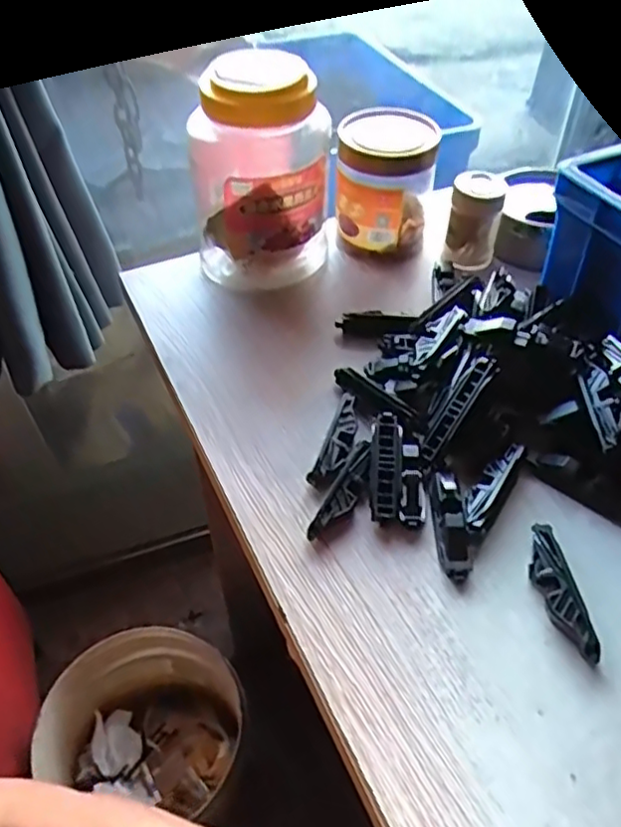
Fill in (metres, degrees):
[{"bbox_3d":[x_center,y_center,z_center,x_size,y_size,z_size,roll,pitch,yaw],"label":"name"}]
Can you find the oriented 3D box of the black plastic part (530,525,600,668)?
[{"bbox_3d":[0.139,0.100,0.369,0.018,0.014,0.079,-6,48,-5],"label":"black plastic part"}]

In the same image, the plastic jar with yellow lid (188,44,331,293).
[{"bbox_3d":[-0.045,-0.211,0.553,0.109,0.158,0.123,-10,48,-8],"label":"plastic jar with yellow lid"}]

